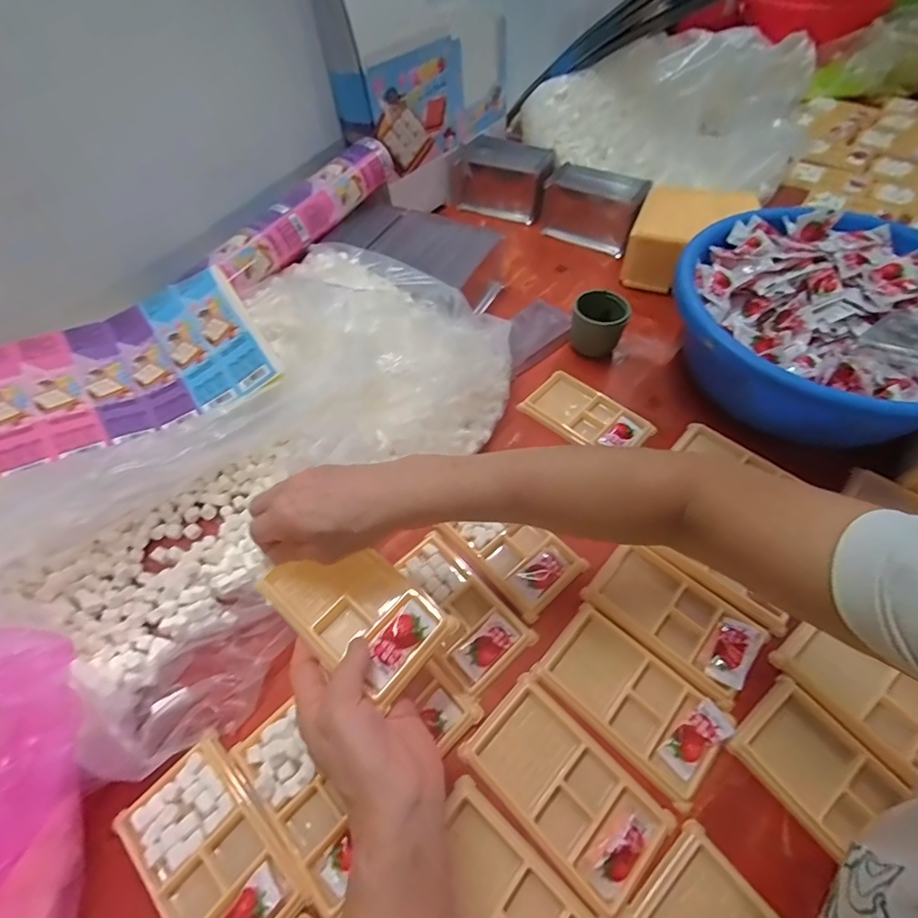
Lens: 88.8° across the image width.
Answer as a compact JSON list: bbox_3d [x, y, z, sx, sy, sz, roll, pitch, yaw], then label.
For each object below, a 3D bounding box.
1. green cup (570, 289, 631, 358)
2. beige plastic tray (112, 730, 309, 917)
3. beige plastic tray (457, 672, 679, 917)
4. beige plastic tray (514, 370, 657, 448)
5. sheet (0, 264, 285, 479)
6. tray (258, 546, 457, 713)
[{"bbox_3d":[0.175,-0.167,0.591,0.066,0.063,0.056,13,57,11],"label":"green cup"},{"bbox_3d":[-0.170,0.274,0.324,0.133,0.017,0.075,38,65,24],"label":"beige plastic tray"},{"bbox_3d":[0.076,0.234,0.336,0.136,0.014,0.078,39,65,24],"label":"beige plastic tray"},{"bbox_3d":[0.145,-0.049,0.538,0.133,0.017,0.074,36,64,23],"label":"beige plastic tray"},{"bbox_3d":[-0.359,-0.072,0.448,0.331,0.056,0.175,-30,60,-17],"label":"sheet"},{"bbox_3d":[-0.073,0.108,0.339,0.126,0.015,0.077,35,64,23],"label":"tray"}]

